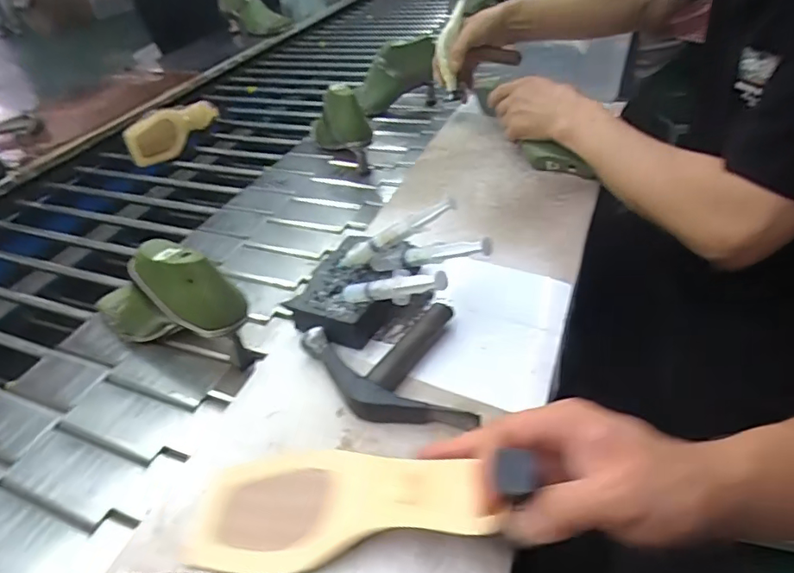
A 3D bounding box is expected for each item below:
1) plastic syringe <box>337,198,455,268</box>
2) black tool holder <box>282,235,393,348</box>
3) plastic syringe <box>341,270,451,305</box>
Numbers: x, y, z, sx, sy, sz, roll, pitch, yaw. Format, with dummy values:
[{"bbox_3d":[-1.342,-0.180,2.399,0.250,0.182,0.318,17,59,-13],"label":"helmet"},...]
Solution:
[{"bbox_3d":[-0.003,-0.049,0.492,0.137,0.015,0.017,-26,29,30],"label":"plastic syringe"},{"bbox_3d":[-0.040,0.000,0.511,0.092,0.031,0.132,15,44,25],"label":"black tool holder"},{"bbox_3d":[-0.008,0.002,0.436,0.020,0.023,0.144,-39,19,-34],"label":"plastic syringe"}]

